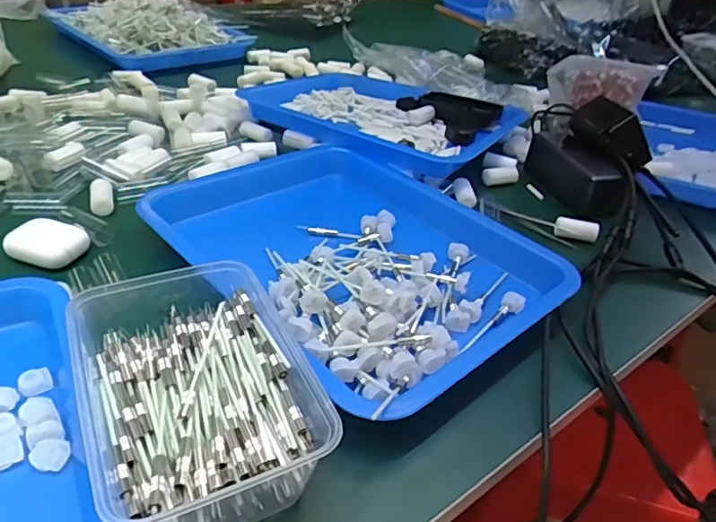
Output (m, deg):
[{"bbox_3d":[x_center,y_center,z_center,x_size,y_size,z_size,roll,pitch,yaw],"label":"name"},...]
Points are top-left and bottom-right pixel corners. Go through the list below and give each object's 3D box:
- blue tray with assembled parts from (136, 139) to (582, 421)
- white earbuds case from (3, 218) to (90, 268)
[{"bbox_3d":[-0.013,-0.018,0.497,0.255,0.054,0.360,-23,46,-34],"label":"blue tray with assembled parts"},{"bbox_3d":[-0.260,-0.016,0.451,0.057,0.016,0.044,15,37,11],"label":"white earbuds case"}]

